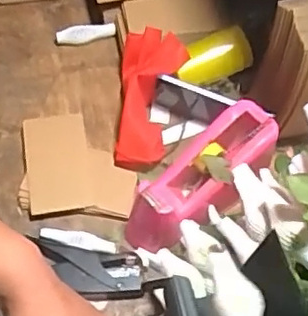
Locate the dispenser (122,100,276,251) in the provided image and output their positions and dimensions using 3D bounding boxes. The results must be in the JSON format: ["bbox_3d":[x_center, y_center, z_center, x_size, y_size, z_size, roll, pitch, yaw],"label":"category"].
[{"bbox_3d":[0.050,0.015,0.689,0.221,0.068,0.076,-43,69,-6],"label":"dispenser"}]

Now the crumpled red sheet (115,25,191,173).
[{"bbox_3d":[-0.009,-0.072,0.782,0.077,0.068,0.181,9,81,3],"label":"crumpled red sheet"}]

